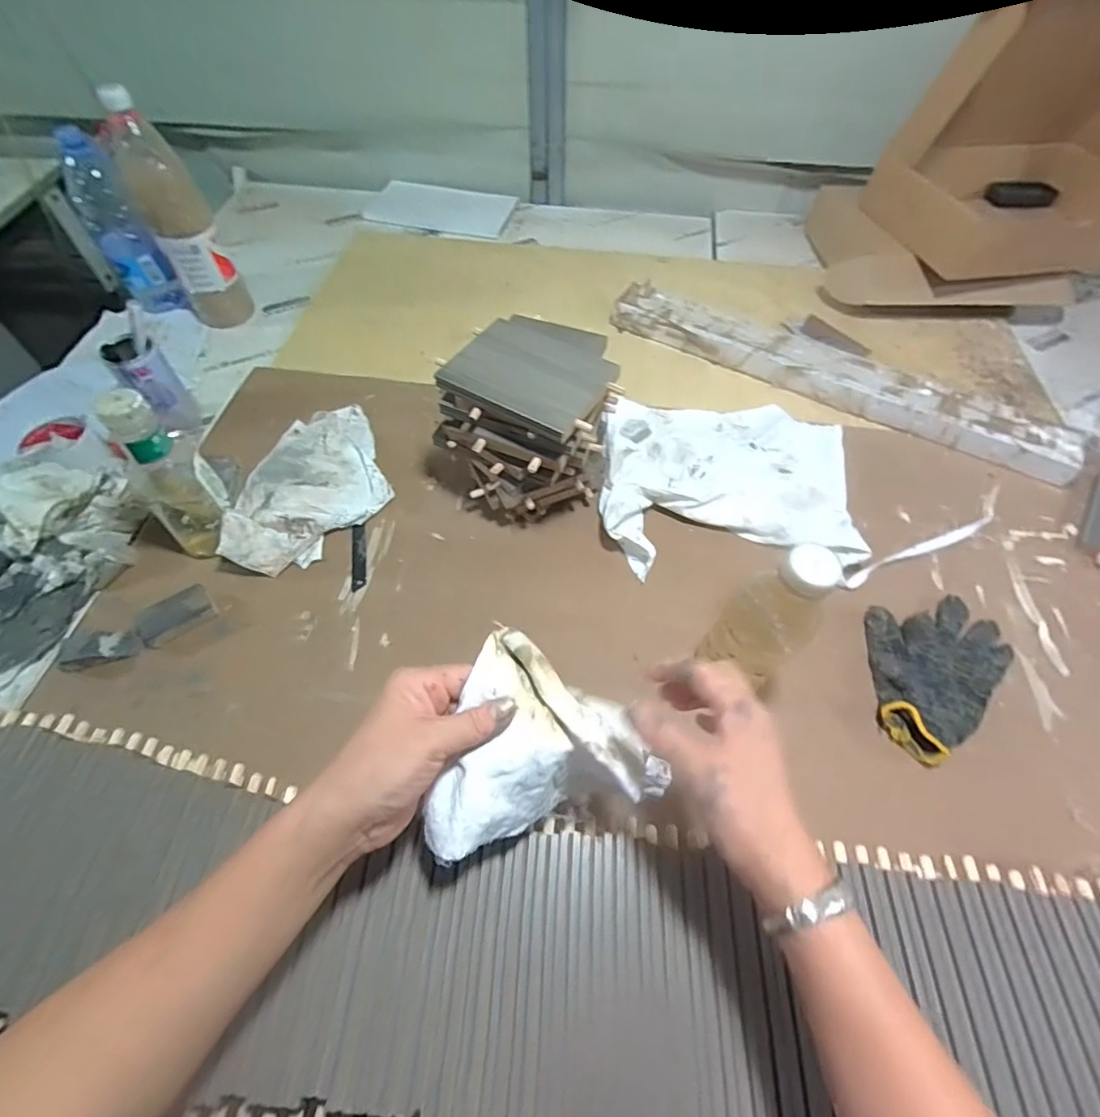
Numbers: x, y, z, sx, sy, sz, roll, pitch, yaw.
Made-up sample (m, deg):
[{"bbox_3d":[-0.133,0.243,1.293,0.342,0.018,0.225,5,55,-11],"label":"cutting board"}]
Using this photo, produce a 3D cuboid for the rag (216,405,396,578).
[{"bbox_3d":[-0.280,-0.104,0.685,0.159,0.053,0.271,1,57,0],"label":"rag"}]

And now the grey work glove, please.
[{"bbox_3d":[0.388,0.104,0.566,0.128,0.024,0.189,38,64,21],"label":"grey work glove"}]

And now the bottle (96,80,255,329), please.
[{"bbox_3d":[-0.549,-0.497,0.817,0.091,0.284,0.094,-27,61,-17],"label":"bottle"}]

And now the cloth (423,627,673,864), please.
[{"bbox_3d":[0.004,0.134,0.348,0.131,0.074,0.128,17,59,10],"label":"cloth"}]

